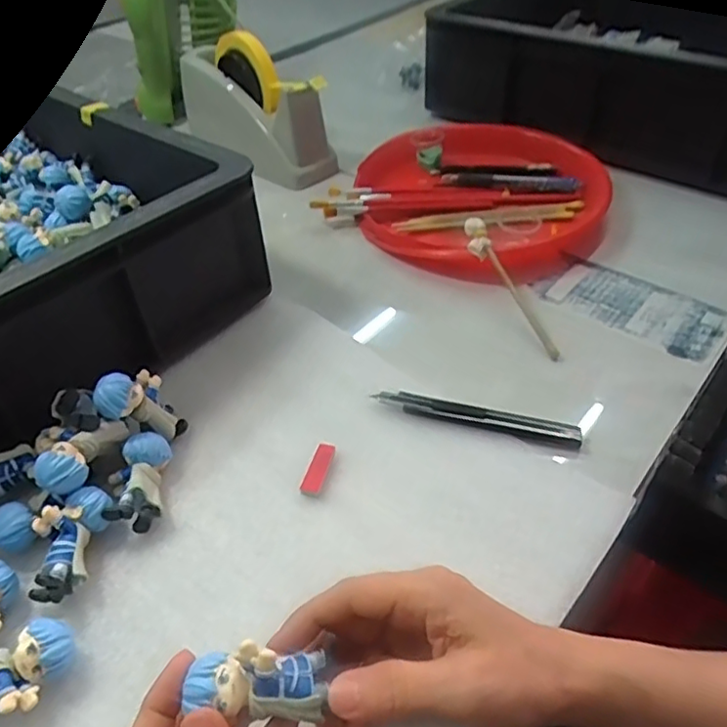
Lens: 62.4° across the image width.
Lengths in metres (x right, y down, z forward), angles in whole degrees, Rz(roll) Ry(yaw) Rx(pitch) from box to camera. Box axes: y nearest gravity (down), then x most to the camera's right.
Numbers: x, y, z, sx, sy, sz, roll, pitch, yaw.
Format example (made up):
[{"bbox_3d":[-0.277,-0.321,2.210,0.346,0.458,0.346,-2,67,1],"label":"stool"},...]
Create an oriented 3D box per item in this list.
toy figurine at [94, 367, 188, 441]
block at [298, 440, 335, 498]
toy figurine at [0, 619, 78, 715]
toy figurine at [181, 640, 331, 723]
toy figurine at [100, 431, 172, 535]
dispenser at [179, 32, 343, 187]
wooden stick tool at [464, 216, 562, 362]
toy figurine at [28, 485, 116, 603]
[{"bbox_3d":[-0.139,0.026,0.385,0.026,0.064,0.029,-37,45,12],"label":"toy figurine"},{"bbox_3d":[-0.028,0.066,0.379,0.013,0.007,0.039,10,46,13],"label":"block"},{"bbox_3d":[-0.167,0.151,0.281,0.063,0.029,0.030,-28,50,-24],"label":"toy figurine"},{"bbox_3d":[-0.040,0.124,0.238,0.055,0.021,0.025,12,42,-14],"label":"toy figurine"},{"bbox_3d":[-0.139,0.072,0.365,0.034,0.026,0.058,-5,44,-2],"label":"toy figurine"},{"bbox_3d":[-0.130,-0.307,0.693,0.206,0.115,0.059,34,55,32],"label":"dispenser"},{"bbox_3d":[0.116,-0.061,0.477,0.016,0.022,0.137,-17,63,-14],"label":"wooden stick tool"},{"bbox_3d":[-0.162,0.100,0.333,0.033,0.034,0.060,6,45,9],"label":"toy figurine"}]

